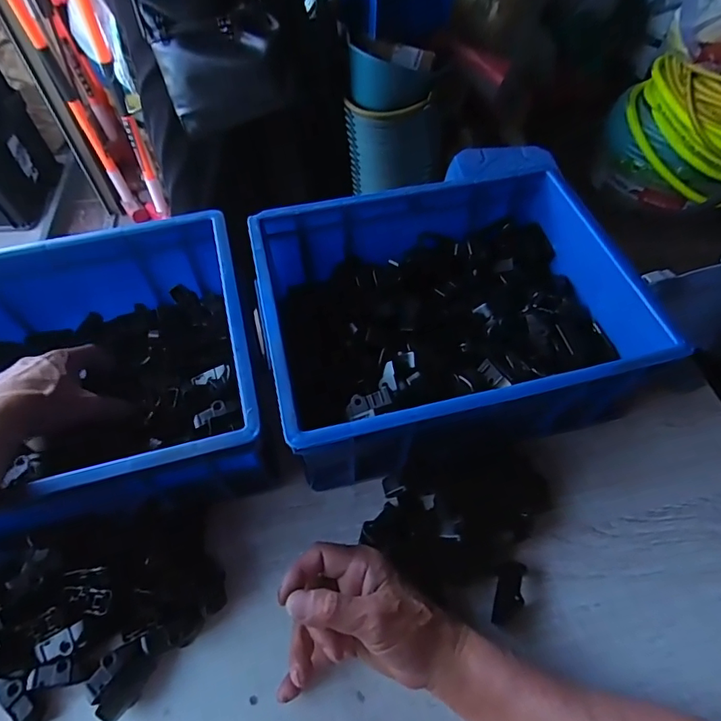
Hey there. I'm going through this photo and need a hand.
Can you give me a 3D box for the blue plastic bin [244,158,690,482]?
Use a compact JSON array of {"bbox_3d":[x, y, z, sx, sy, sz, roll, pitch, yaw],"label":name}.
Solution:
[{"bbox_3d":[0.078,-0.049,0.475,0.331,0.110,0.261,-12,58,-8],"label":"blue plastic bin"}]

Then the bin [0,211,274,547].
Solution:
[{"bbox_3d":[-0.269,0.021,0.442,0.334,0.125,0.260,-13,58,-9],"label":"bin"}]

